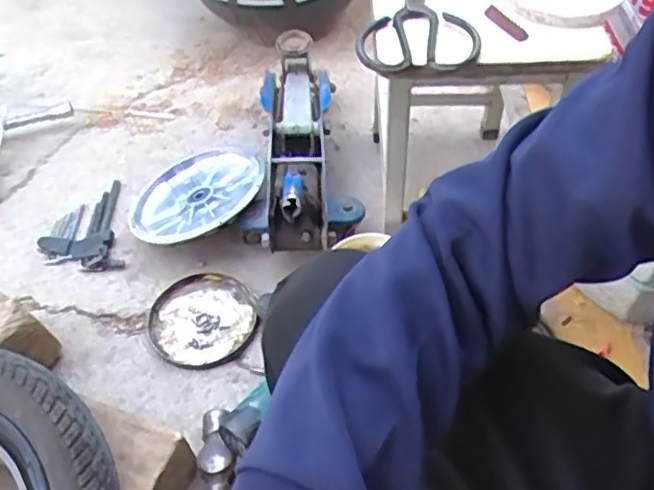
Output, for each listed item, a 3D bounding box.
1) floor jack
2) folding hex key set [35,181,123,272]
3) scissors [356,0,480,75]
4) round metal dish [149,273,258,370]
[{"bbox_3d":[-0.034,-0.156,1.001,0.163,0.120,0.353,2,52,3],"label":"floor jack"},{"bbox_3d":[-0.375,-0.030,1.016,0.117,0.037,0.174,-12,51,-7],"label":"folding hex key set"},{"bbox_3d":[0.089,-0.252,0.724,0.120,0.015,0.207,-4,50,0],"label":"scissors"},{"bbox_3d":[-0.170,0.099,0.912,0.139,0.012,0.146,-1,51,2],"label":"round metal dish"}]

